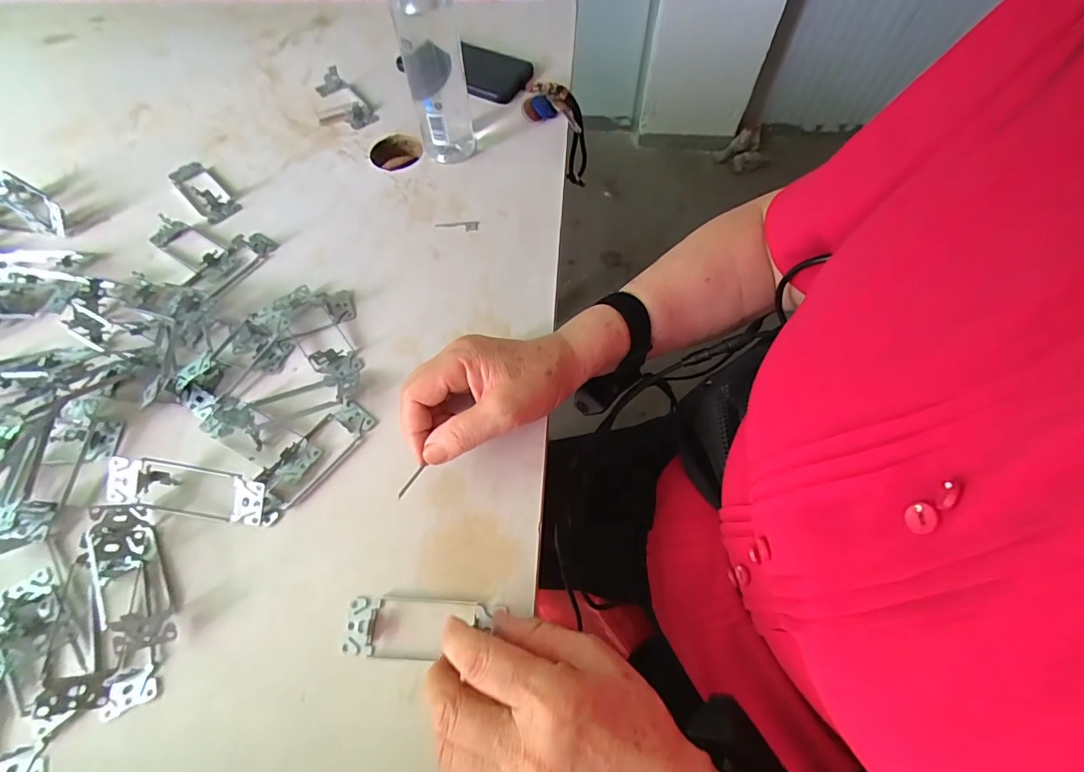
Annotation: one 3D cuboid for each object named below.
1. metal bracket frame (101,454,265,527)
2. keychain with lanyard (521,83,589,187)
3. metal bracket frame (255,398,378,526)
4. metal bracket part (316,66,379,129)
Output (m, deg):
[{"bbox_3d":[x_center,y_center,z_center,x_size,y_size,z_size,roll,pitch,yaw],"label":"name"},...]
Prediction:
[{"bbox_3d":[-0.257,0.075,0.333,0.105,0.032,0.032,7,64,4],"label":"metal bracket frame"},{"bbox_3d":[0.027,-0.308,0.573,0.062,0.129,0.087,-8,61,21],"label":"keychain with lanyard"},{"bbox_3d":[-0.179,0.052,0.352,0.037,0.019,0.103,35,69,17],"label":"metal bracket frame"},{"bbox_3d":[-0.242,-0.346,0.550,0.062,0.024,0.100,-23,65,-10],"label":"metal bracket part"}]

